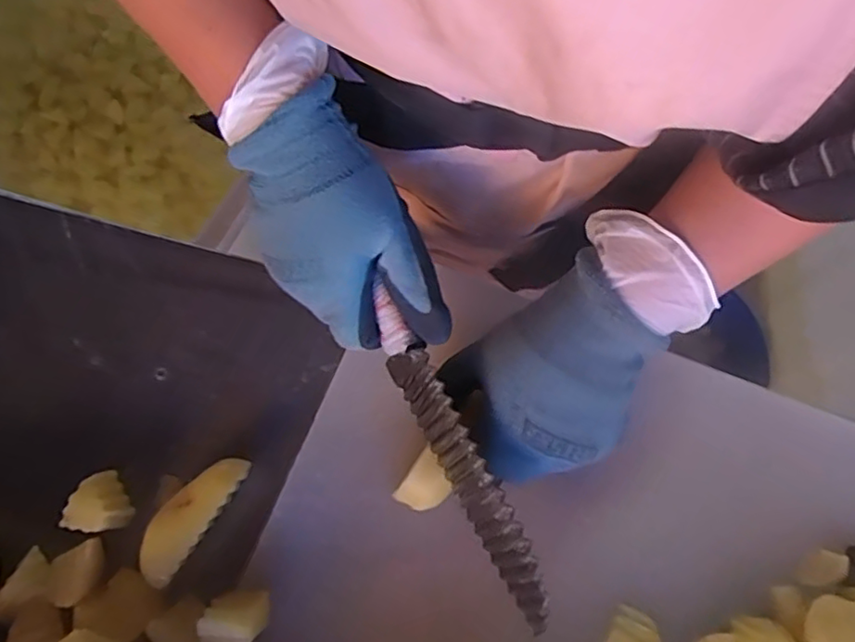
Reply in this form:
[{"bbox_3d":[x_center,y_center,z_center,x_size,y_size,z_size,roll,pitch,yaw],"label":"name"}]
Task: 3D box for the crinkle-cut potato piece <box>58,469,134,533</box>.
[{"bbox_3d":[-0.179,0.102,0.332,0.026,0.026,0.032,24,72,8],"label":"crinkle-cut potato piece"}]

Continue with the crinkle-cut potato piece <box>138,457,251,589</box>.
[{"bbox_3d":[-0.130,0.106,0.333,0.029,0.025,0.074,32,73,10],"label":"crinkle-cut potato piece"}]

